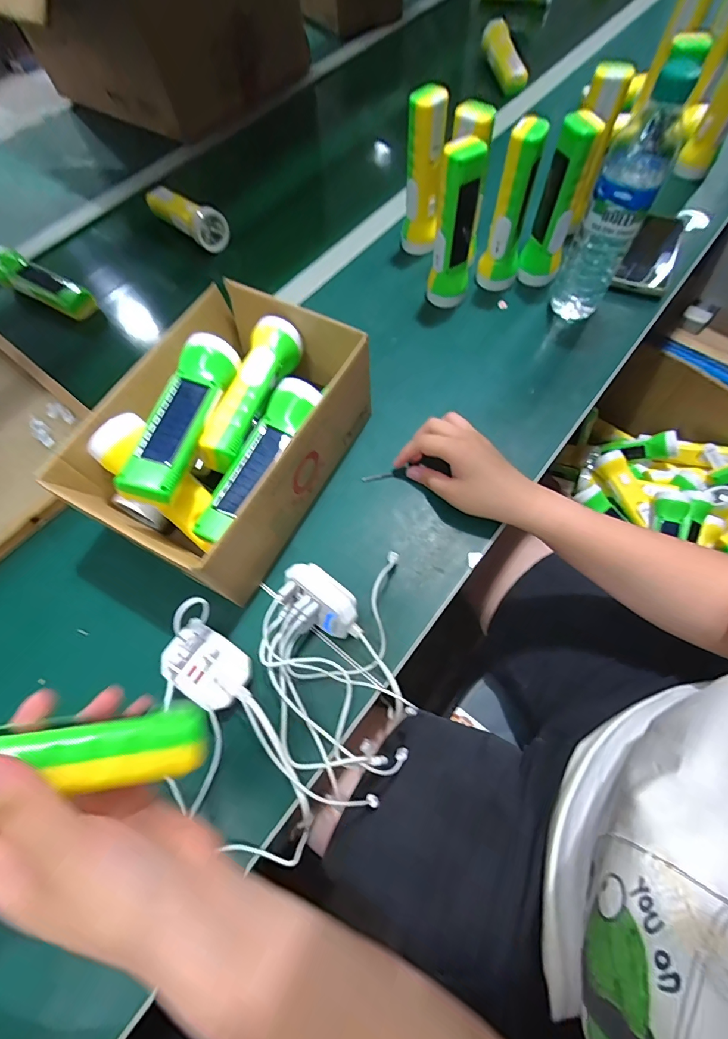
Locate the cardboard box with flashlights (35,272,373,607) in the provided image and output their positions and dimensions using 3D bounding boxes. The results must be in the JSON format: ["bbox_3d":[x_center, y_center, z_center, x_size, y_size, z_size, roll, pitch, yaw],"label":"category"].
[{"bbox_3d":[-0.133,-0.085,0.416,0.187,0.126,0.264,26,69,14],"label":"cardboard box with flashlights"}]

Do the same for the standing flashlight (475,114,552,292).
[{"bbox_3d":[0.172,-0.357,0.498,0.048,0.167,0.043,17,67,10],"label":"standing flashlight"}]

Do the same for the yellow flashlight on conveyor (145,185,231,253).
[{"bbox_3d":[-0.283,-0.476,0.665,0.178,0.056,0.047,39,73,18],"label":"yellow flashlight on conveyor"}]

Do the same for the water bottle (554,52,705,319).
[{"bbox_3d":[0.265,-0.323,0.446,0.062,0.220,0.059,26,69,14],"label":"water bottle"}]

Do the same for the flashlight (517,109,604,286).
[{"bbox_3d":[0.225,-0.359,0.494,0.049,0.166,0.041,21,68,12],"label":"flashlight"}]

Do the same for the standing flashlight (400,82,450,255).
[{"bbox_3d":[0.076,-0.432,0.540,0.050,0.168,0.040,3,65,4],"label":"standing flashlight"}]

